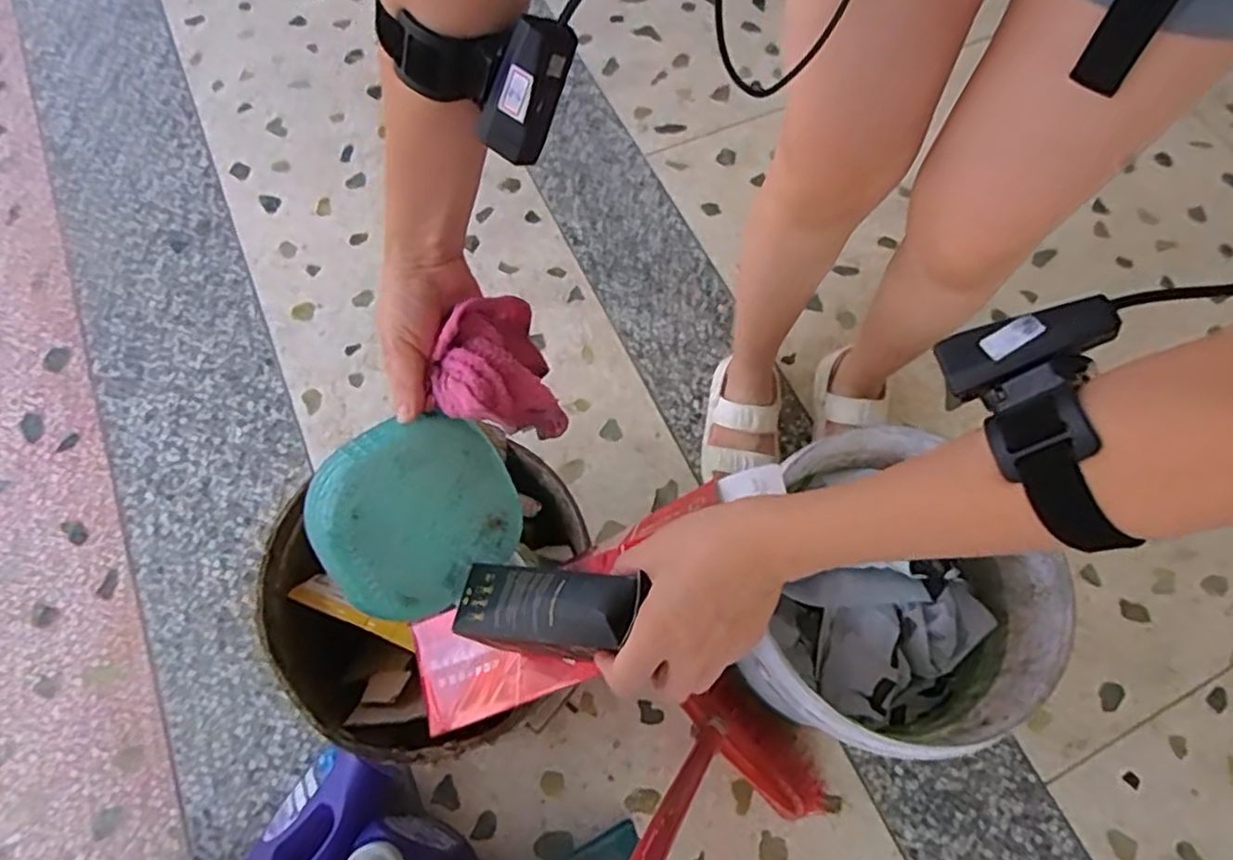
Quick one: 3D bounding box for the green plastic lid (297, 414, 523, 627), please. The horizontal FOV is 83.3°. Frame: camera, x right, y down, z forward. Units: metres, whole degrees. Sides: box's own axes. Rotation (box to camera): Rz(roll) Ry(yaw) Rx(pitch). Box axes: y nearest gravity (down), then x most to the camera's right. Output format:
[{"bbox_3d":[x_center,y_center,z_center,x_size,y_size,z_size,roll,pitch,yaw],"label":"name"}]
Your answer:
[{"bbox_3d":[-0.140,0.058,0.485,0.130,0.025,0.127,-3,95,-34],"label":"green plastic lid"}]

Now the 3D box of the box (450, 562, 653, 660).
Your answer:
[{"bbox_3d":[-0.042,0.119,0.452,0.153,0.039,0.053,-10,59,39],"label":"box"}]

